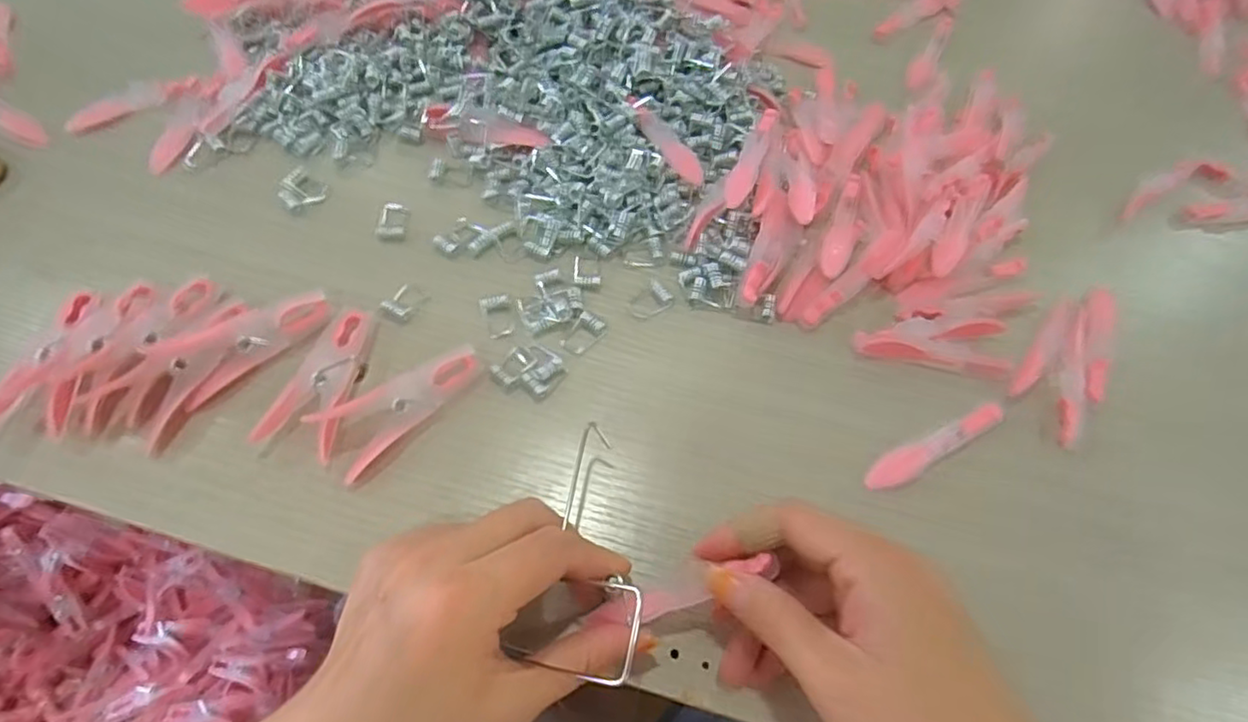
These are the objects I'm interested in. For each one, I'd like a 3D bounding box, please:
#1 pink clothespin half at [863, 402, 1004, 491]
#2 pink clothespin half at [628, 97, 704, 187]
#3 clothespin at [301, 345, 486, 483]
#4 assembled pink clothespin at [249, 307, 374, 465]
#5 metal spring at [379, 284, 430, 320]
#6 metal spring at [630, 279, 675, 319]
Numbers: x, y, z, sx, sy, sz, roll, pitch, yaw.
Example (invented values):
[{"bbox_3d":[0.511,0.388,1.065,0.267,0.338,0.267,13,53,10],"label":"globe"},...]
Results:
[{"bbox_3d":[0.151,0.041,0.311,0.081,0.006,0.015,-22,66,-14],"label":"pink clothespin half"},{"bbox_3d":[0.025,-0.131,0.385,0.015,0.008,0.069,-31,68,-18],"label":"pink clothespin half"},{"bbox_3d":[-0.105,0.017,0.304,0.031,0.016,0.080,39,67,16],"label":"clothespin"},{"bbox_3d":[-0.140,0.008,0.307,0.031,0.013,0.075,15,62,5],"label":"assembled pink clothespin"},{"bbox_3d":[-0.114,-0.031,0.335,0.016,0.010,0.022,24,65,8],"label":"metal spring"},{"bbox_3d":[0.014,-0.032,0.343,0.023,0.004,0.018,-36,70,-20],"label":"metal spring"}]

